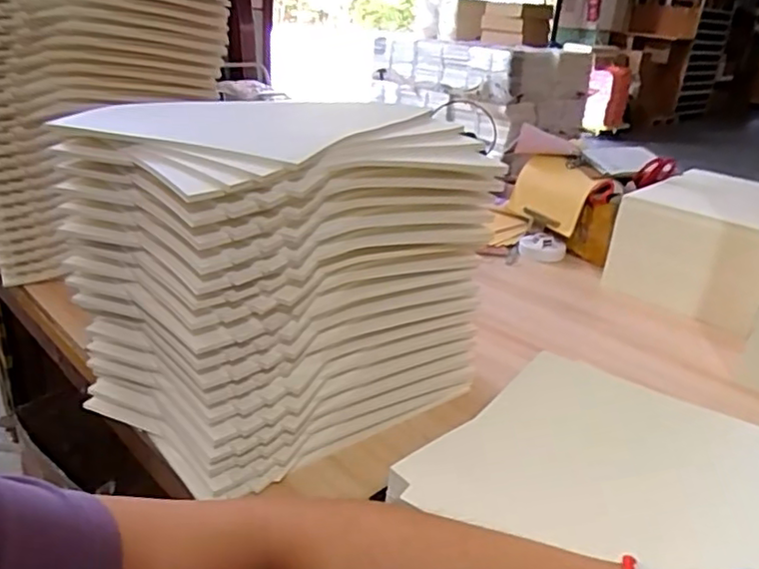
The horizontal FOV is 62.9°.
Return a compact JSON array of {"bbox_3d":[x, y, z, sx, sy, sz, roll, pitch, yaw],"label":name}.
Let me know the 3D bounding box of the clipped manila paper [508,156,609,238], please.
[{"bbox_3d":[0.366,-0.198,1.306,0.179,0.146,0.027,34,15,36],"label":"clipped manila paper"}]

